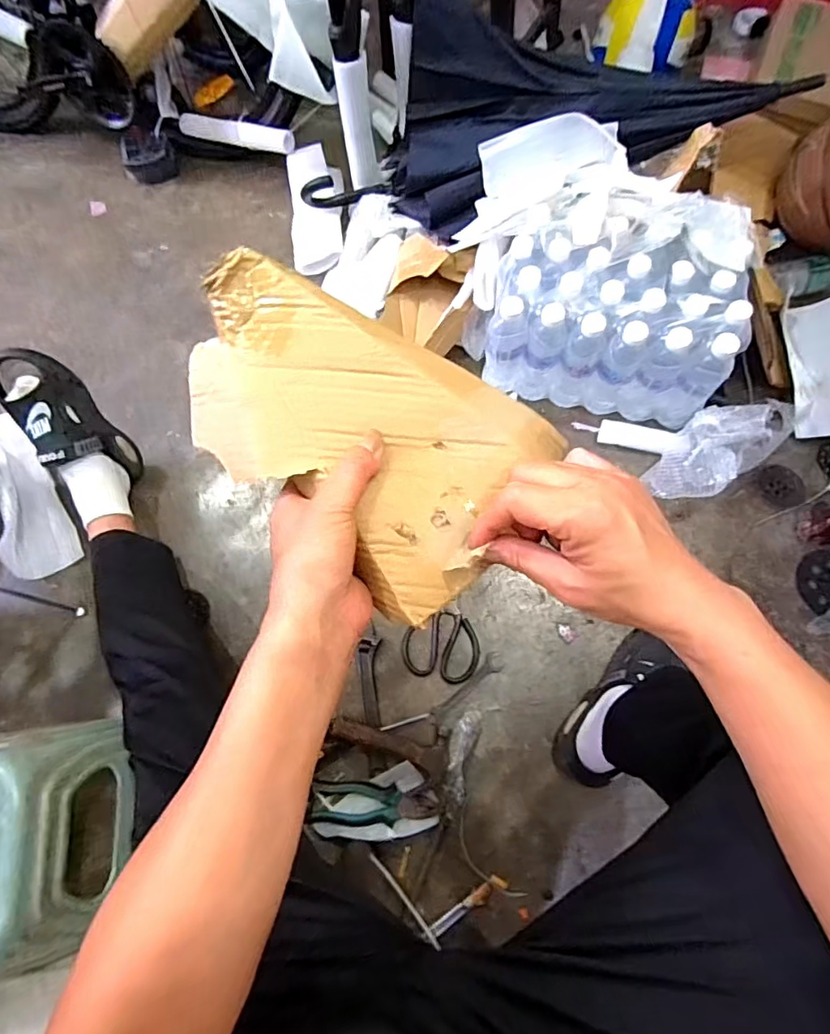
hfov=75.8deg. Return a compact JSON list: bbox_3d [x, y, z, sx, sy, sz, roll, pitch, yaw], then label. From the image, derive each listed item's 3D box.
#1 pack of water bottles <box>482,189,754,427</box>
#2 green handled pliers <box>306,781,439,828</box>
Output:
[{"bbox_3d":[0.321,-0.341,0.884,0.366,0.238,0.245,14,73,7],"label":"pack of water bottles"},{"bbox_3d":[-0.058,0.415,0.770,0.178,0.025,0.054,1,71,3],"label":"green handled pliers"}]

